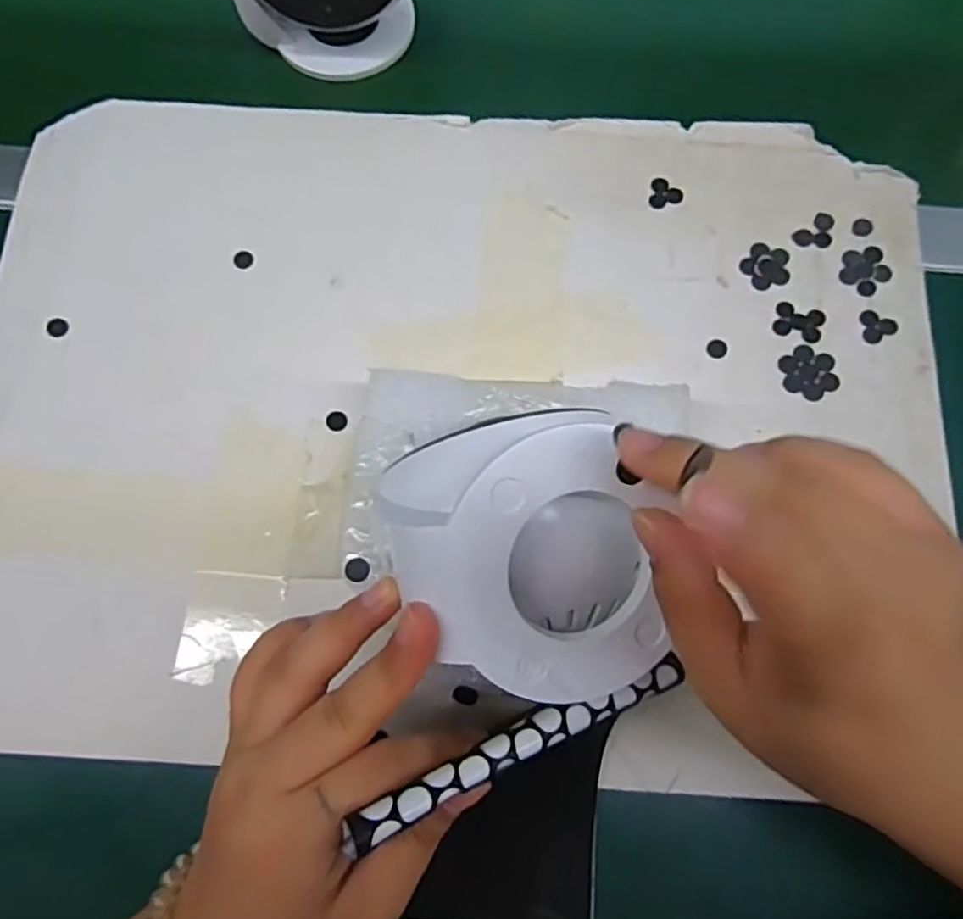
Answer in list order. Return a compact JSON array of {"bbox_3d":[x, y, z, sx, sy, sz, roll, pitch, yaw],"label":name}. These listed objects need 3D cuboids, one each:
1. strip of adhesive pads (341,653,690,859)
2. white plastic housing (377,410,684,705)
[{"bbox_3d":[0.016,0.086,0.210,0.116,0.006,0.012,-14,72,-28],"label":"strip of adhesive pads"},{"bbox_3d":[0.014,0.031,0.213,0.088,0.028,0.088,-2,101,-12],"label":"white plastic housing"}]

